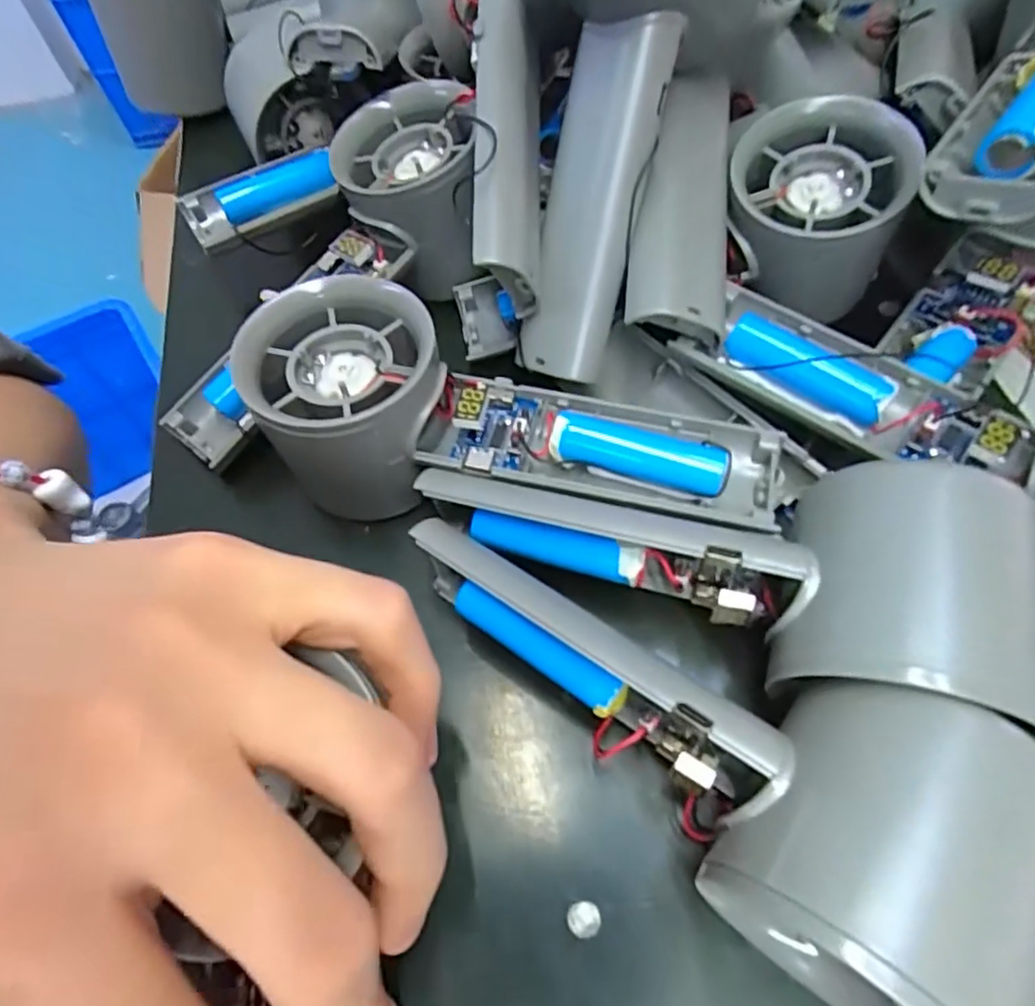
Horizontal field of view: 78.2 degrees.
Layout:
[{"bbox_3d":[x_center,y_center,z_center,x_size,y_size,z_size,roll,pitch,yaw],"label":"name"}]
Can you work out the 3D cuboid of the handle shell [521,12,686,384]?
[{"bbox_3d":[0.023,-0.093,0.205,0.030,0.016,0.103,14,105,7],"label":"handle shell"}]

